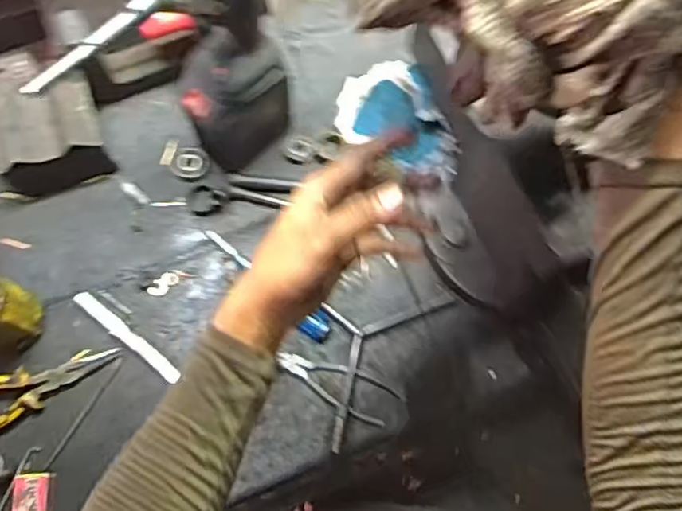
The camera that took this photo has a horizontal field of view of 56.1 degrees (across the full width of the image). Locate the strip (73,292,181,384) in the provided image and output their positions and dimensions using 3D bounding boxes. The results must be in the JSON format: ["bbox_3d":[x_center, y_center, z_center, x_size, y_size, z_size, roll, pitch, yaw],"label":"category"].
[{"bbox_3d":[-0.250,0.092,0.741,0.147,0.005,0.019,38,65,7],"label":"strip"}]

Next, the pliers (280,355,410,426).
[{"bbox_3d":[-0.003,0.144,0.713,0.141,0.020,0.049,22,73,8],"label":"pliers"}]

